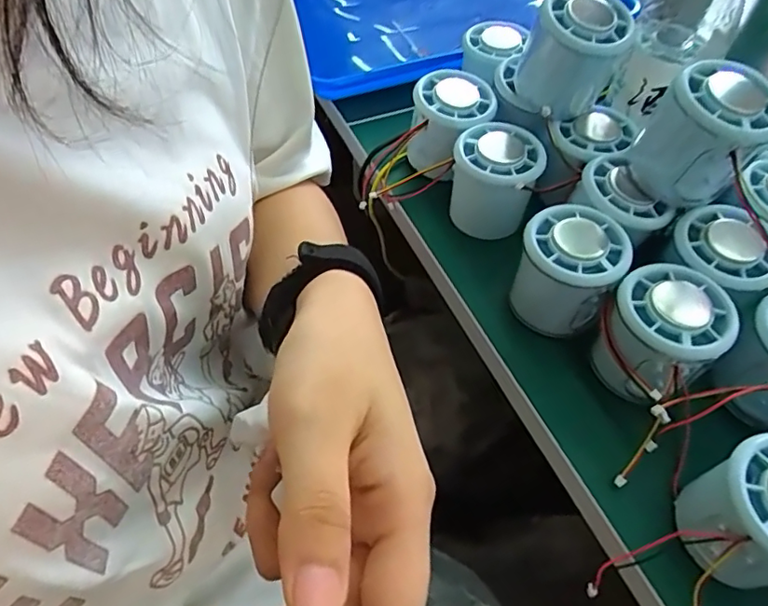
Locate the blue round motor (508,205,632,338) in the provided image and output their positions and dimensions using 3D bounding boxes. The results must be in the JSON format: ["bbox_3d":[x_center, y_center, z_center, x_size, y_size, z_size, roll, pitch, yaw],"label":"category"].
[{"bbox_3d":[0.102,-0.018,0.324,0.055,0.055,0.053,26,56,15],"label":"blue round motor"}]

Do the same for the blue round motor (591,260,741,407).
[{"bbox_3d":[0.142,0.017,0.298,0.055,0.055,0.056,-29,60,-23],"label":"blue round motor"}]

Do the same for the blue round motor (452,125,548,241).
[{"bbox_3d":[0.068,-0.073,0.369,0.053,0.066,0.050,2,53,-2],"label":"blue round motor"}]

